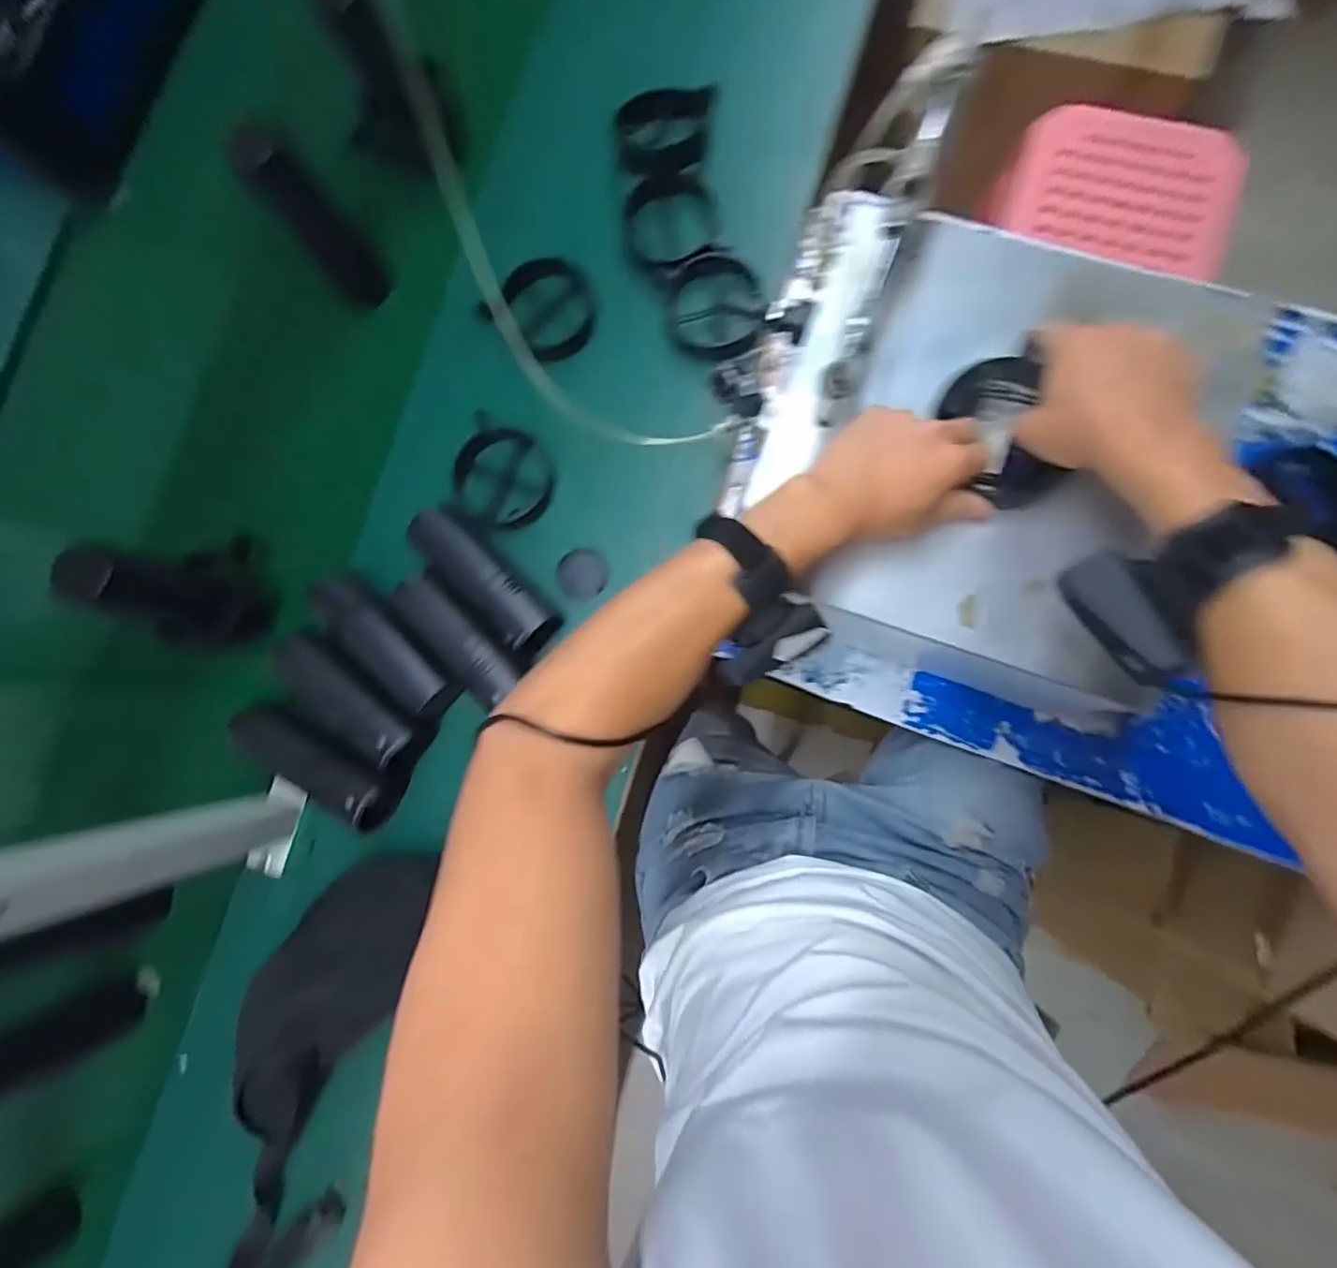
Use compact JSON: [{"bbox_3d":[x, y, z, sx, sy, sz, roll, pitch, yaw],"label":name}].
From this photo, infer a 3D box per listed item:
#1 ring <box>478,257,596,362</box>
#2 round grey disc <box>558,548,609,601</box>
[{"bbox_3d":[-0.122,-0.336,0.598,0.098,0.031,0.103,37,88,8],"label":"ring"},{"bbox_3d":[-0.086,-0.060,0.593,0.055,0.004,0.051,1,89,-35],"label":"round grey disc"}]

